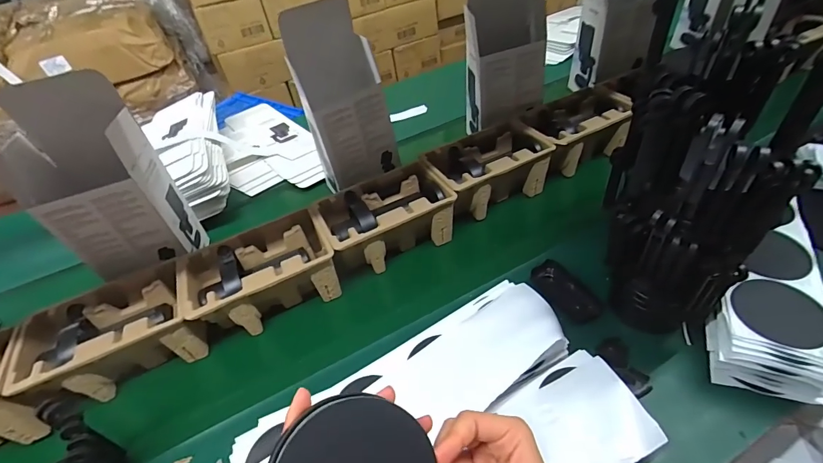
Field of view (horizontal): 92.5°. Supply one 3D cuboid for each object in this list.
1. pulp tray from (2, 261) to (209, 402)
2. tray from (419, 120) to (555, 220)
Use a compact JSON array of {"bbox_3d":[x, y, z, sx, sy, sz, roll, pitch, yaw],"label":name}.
[{"bbox_3d":[-0.439,0.157,0.597,0.226,0.100,0.133,-21,44,-16],"label":"pulp tray"},{"bbox_3d":[0.141,-0.118,0.773,0.225,0.099,0.146,-22,45,-17],"label":"tray"}]

